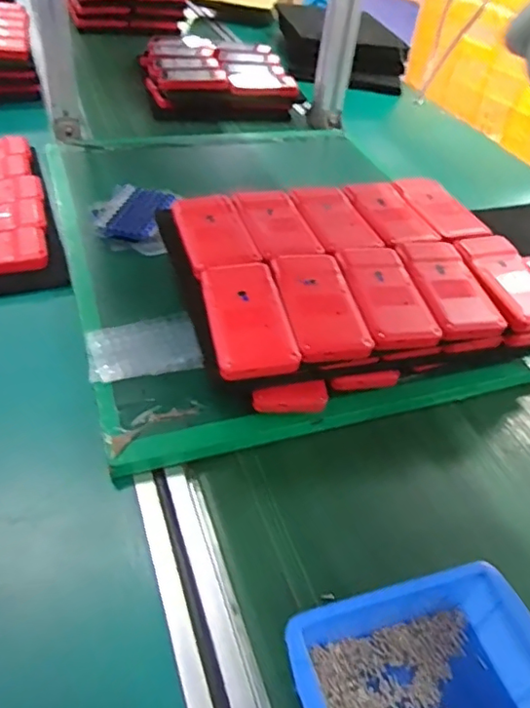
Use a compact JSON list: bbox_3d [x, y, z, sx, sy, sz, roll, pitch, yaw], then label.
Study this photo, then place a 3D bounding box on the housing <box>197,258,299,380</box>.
[{"bbox_3d":[-0.016,-0.030,0.463,0.061,0.019,0.120,-6,44,-14],"label":"housing"}]

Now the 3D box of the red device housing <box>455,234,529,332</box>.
[{"bbox_3d":[0.232,-0.071,0.543,0.069,0.022,0.118,-7,44,-15],"label":"red device housing"}]

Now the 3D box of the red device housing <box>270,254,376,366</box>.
[{"bbox_3d":[0.045,-0.043,0.483,0.059,0.018,0.122,-5,44,-13],"label":"red device housing"}]

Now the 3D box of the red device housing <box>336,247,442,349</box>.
[{"bbox_3d":[0.104,-0.053,0.501,0.065,0.019,0.119,-7,44,-15],"label":"red device housing"}]

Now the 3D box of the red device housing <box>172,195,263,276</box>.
[{"bbox_3d":[-0.049,-0.116,0.541,0.062,0.014,0.119,-8,45,-16],"label":"red device housing"}]

